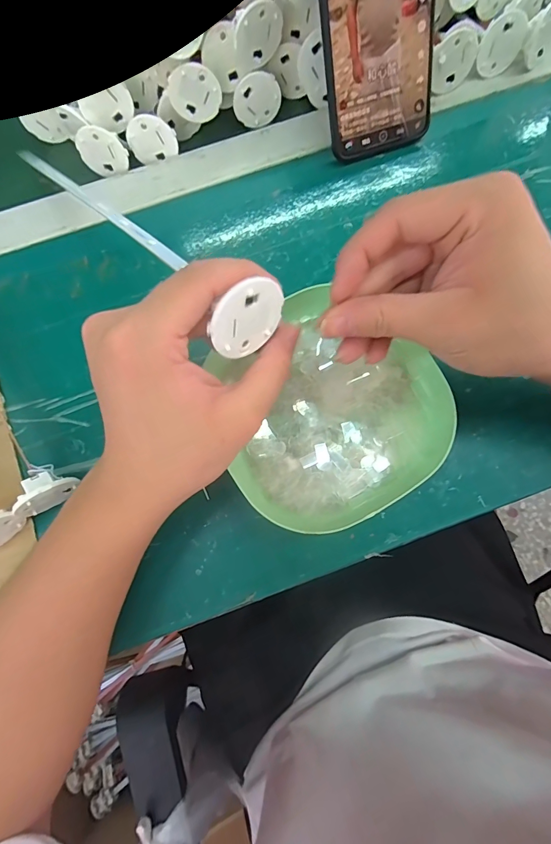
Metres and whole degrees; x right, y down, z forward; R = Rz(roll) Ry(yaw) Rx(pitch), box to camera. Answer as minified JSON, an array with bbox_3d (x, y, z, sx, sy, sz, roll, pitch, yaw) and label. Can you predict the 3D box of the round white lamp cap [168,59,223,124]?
[{"bbox_3d":[-0.061,-0.250,0.291,0.038,0.040,0.007,-9,78,-2],"label":"round white lamp cap"}]

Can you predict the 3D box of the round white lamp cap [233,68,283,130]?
[{"bbox_3d":[-0.014,-0.260,0.307,0.038,0.037,0.004,-22,70,24],"label":"round white lamp cap"}]

